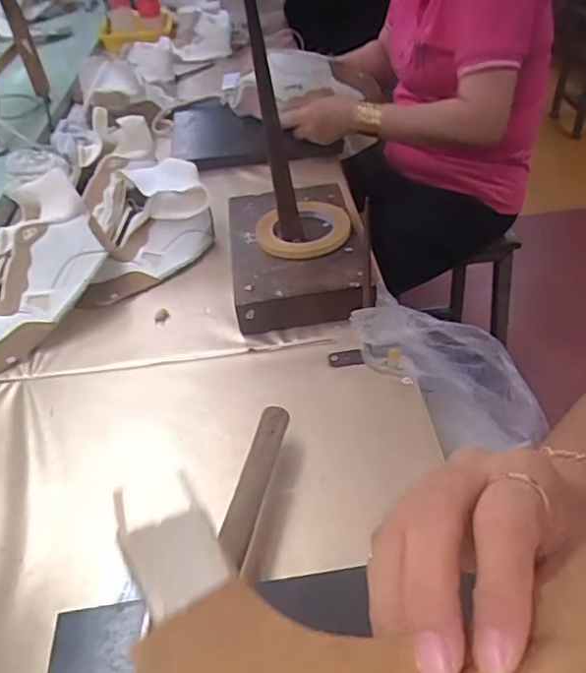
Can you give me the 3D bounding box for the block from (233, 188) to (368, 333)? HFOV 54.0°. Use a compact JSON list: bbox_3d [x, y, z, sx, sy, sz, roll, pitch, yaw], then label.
[{"bbox_3d":[0.003,-0.108,0.725,0.157,0.064,0.255,-7,41,-2],"label":"block"}]

